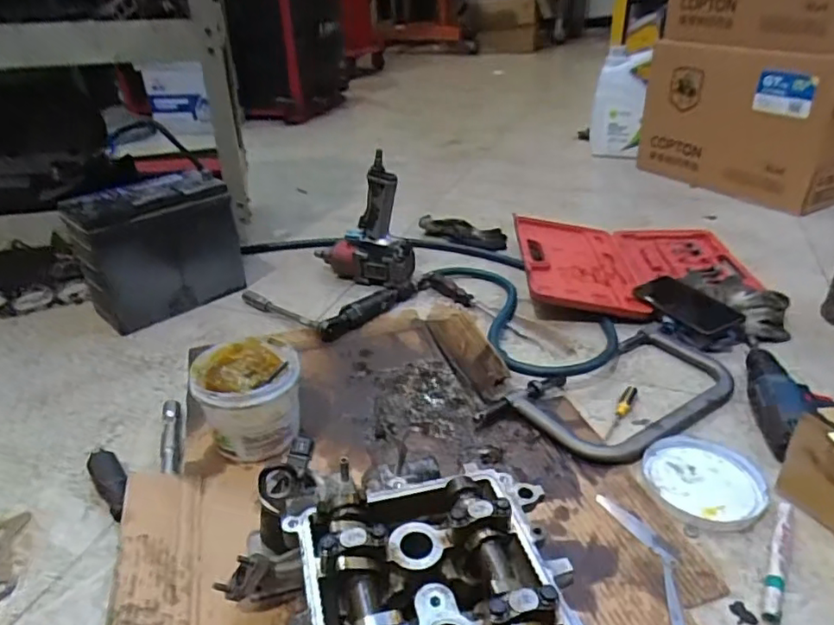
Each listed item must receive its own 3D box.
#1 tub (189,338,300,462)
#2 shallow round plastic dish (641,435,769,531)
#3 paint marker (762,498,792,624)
[{"bbox_3d":[-0.197,0.106,0.706,0.113,0.107,0.122,-8,31,-9],"label":"tub"},{"bbox_3d":[0.315,0.184,0.645,0.121,0.008,0.124,5,32,13],"label":"shallow round plastic dish"},{"bbox_3d":[0.344,0.231,0.557,0.015,0.013,0.145,16,35,29],"label":"paint marker"}]

